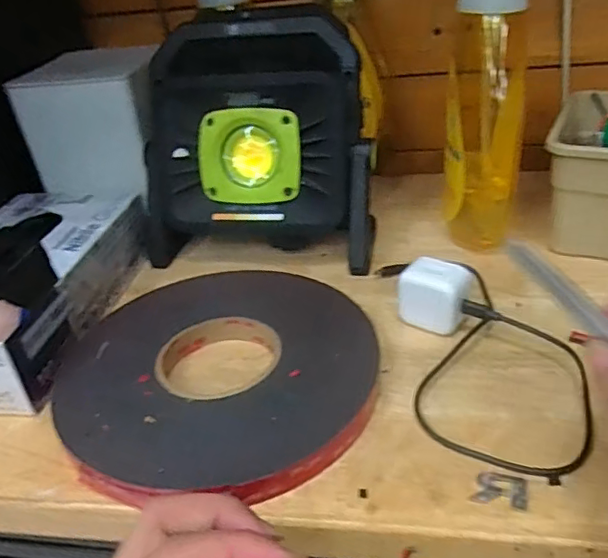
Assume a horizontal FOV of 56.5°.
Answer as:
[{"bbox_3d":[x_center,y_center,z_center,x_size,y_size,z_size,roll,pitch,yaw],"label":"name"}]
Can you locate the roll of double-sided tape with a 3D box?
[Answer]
[{"bbox_3d":[-0.055,0.057,0.381,0.201,0.023,0.207,-4,32,3],"label":"roll of double-sided tape"}]

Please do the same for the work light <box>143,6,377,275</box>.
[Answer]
[{"bbox_3d":[-0.046,-0.117,0.476,0.200,0.178,0.091,2,33,13],"label":"work light"}]

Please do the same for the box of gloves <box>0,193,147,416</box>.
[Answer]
[{"bbox_3d":[-0.220,0.000,0.439,0.122,0.056,0.210,-1,32,8],"label":"box of gloves"}]

